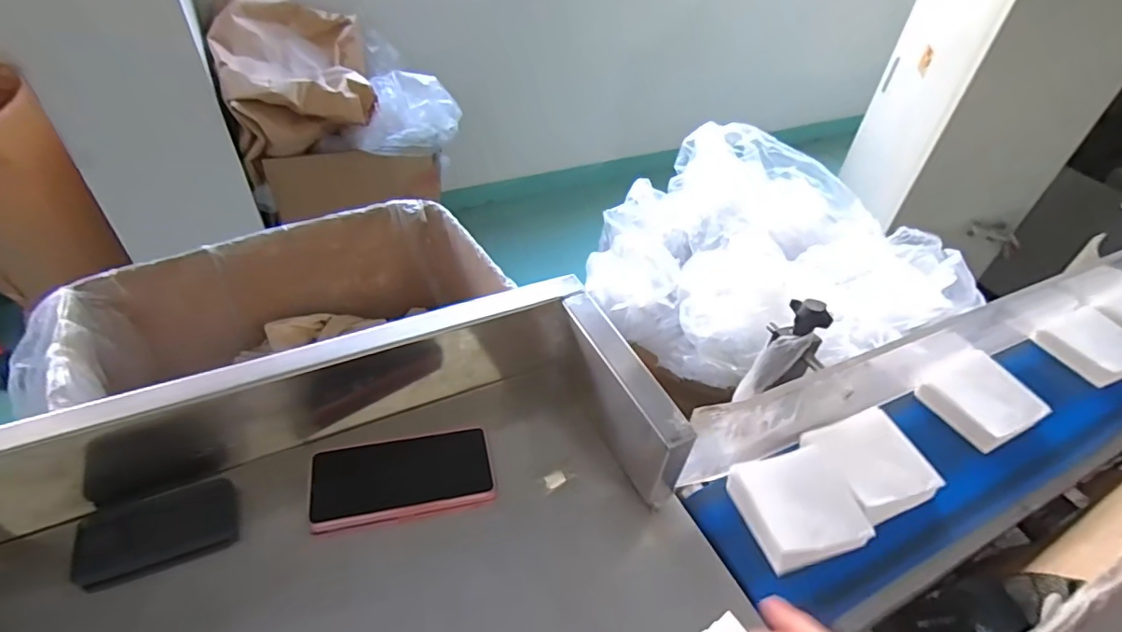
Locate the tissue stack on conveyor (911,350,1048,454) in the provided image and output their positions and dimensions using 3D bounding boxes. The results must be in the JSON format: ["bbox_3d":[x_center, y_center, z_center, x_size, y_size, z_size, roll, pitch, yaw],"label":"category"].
[{"bbox_3d":[0.482,0.094,0.631,0.101,0.030,0.097,-17,47,-21],"label":"tissue stack on conveyor"}]

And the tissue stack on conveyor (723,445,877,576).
[{"bbox_3d":[0.221,0.174,0.510,0.095,0.035,0.094,-10,45,-15],"label":"tissue stack on conveyor"}]

